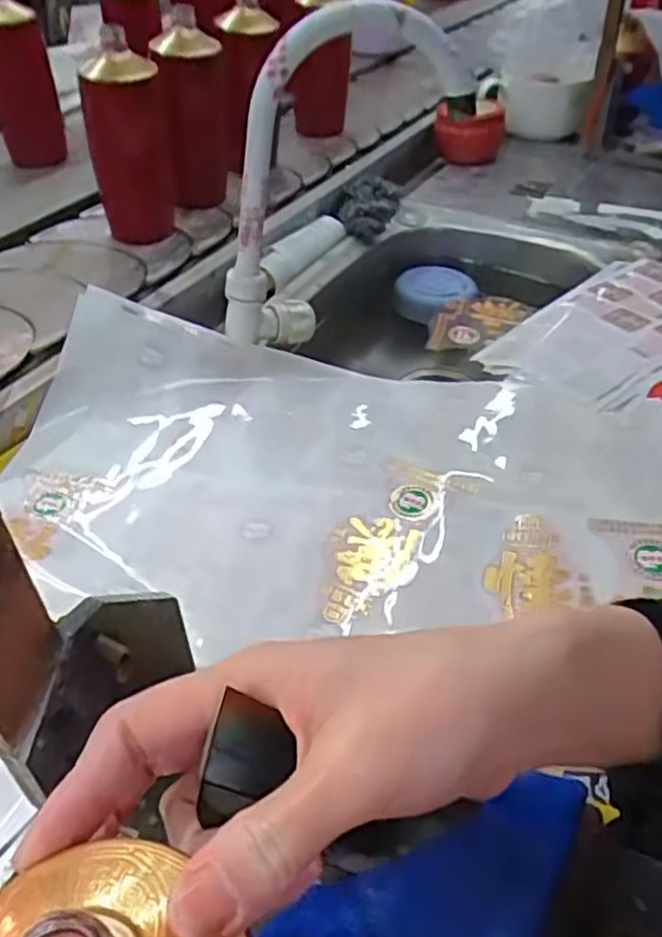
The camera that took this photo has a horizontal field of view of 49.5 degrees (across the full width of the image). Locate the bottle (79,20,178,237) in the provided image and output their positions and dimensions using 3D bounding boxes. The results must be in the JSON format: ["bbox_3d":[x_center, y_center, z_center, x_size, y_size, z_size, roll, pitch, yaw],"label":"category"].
[{"bbox_3d":[-0.217,-0.352,0.777,0.081,0.198,0.069,-7,44,-9],"label":"bottle"}]

